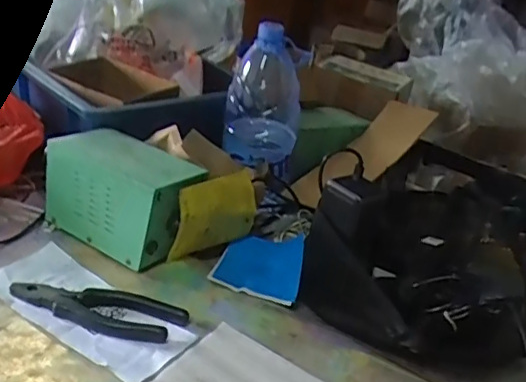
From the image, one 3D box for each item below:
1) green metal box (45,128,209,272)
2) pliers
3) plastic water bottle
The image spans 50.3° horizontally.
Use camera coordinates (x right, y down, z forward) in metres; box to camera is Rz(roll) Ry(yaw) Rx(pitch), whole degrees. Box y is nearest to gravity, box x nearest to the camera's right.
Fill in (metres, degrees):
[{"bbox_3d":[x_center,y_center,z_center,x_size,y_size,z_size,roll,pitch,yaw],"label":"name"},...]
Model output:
[{"bbox_3d":[-0.159,0.003,0.642,0.171,0.104,0.097,21,28,26],"label":"green metal box"},{"bbox_3d":[-0.156,0.109,0.532,0.164,0.012,0.056,11,25,8],"label":"pliers"},{"bbox_3d":[0.004,-0.136,0.751,0.097,0.158,0.101,8,25,2],"label":"plastic water bottle"}]

